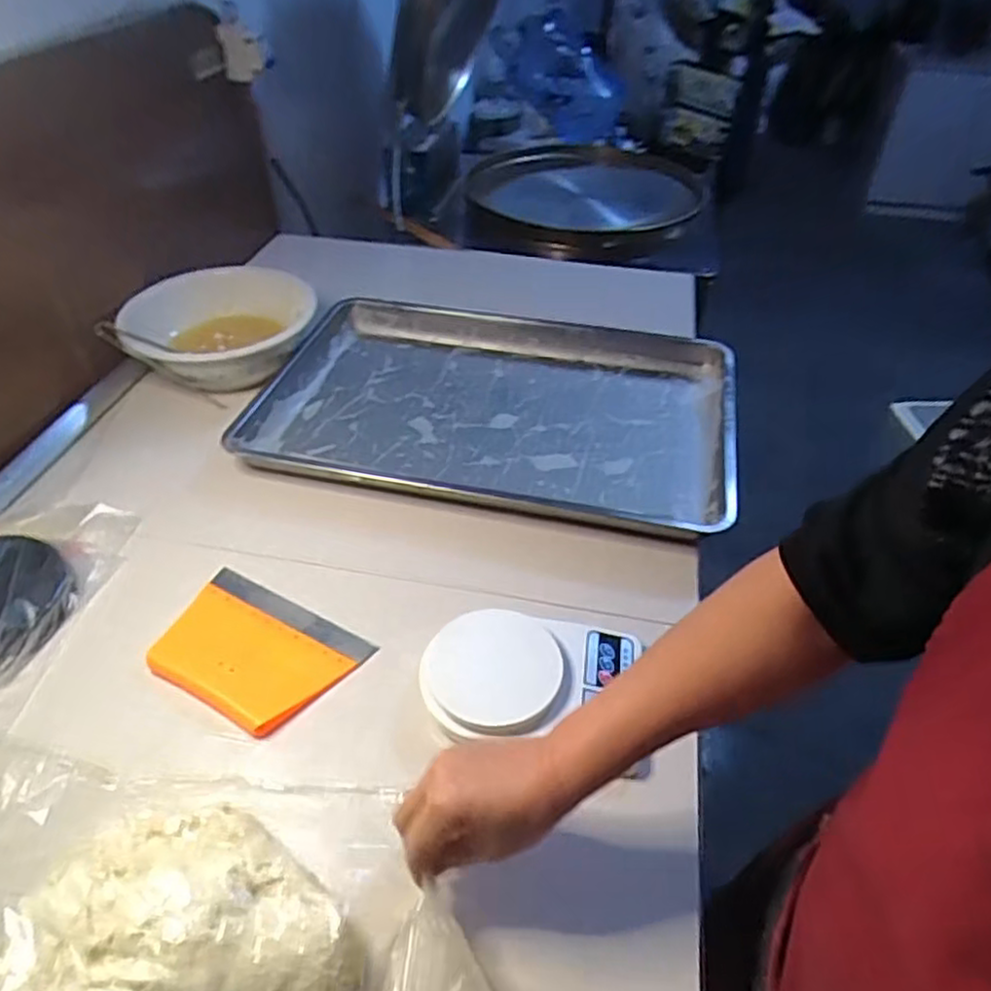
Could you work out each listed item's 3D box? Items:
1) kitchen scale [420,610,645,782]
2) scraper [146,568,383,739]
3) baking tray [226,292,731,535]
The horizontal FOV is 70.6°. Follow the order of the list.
[{"bbox_3d":[0.032,0.168,0.630,0.193,0.042,0.146,8,42,6],"label":"kitchen scale"},{"bbox_3d":[-0.233,0.141,0.665,0.189,0.018,0.129,23,46,22],"label":"scraper"},{"bbox_3d":[0.006,-0.125,0.938,0.599,0.044,0.408,10,42,9],"label":"baking tray"}]

